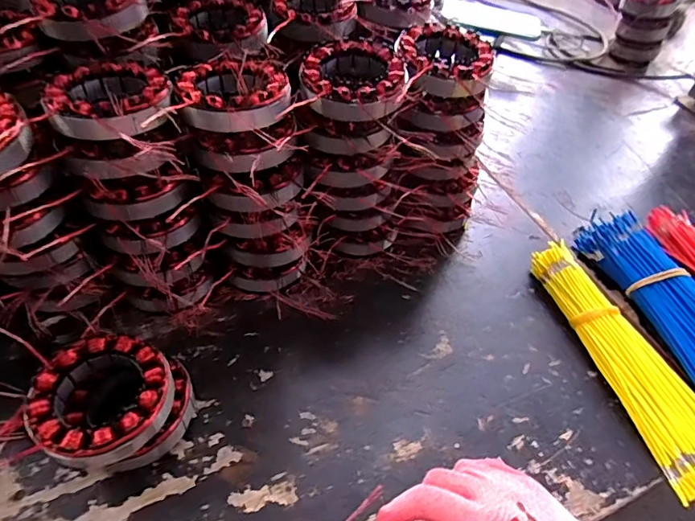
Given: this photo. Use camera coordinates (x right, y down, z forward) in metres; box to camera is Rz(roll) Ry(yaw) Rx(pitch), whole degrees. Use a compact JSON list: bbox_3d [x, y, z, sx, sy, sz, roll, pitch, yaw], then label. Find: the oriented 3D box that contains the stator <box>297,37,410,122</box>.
[{"bbox_3d":[0.005,-0.151,0.391,0.087,0.033,0.095,7,47,0],"label":"stator"}]

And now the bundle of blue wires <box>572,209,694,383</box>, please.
[{"bbox_3d":[0.329,0.049,0.452,0.086,0.038,0.243,-9,49,-15],"label":"bundle of blue wires"}]

